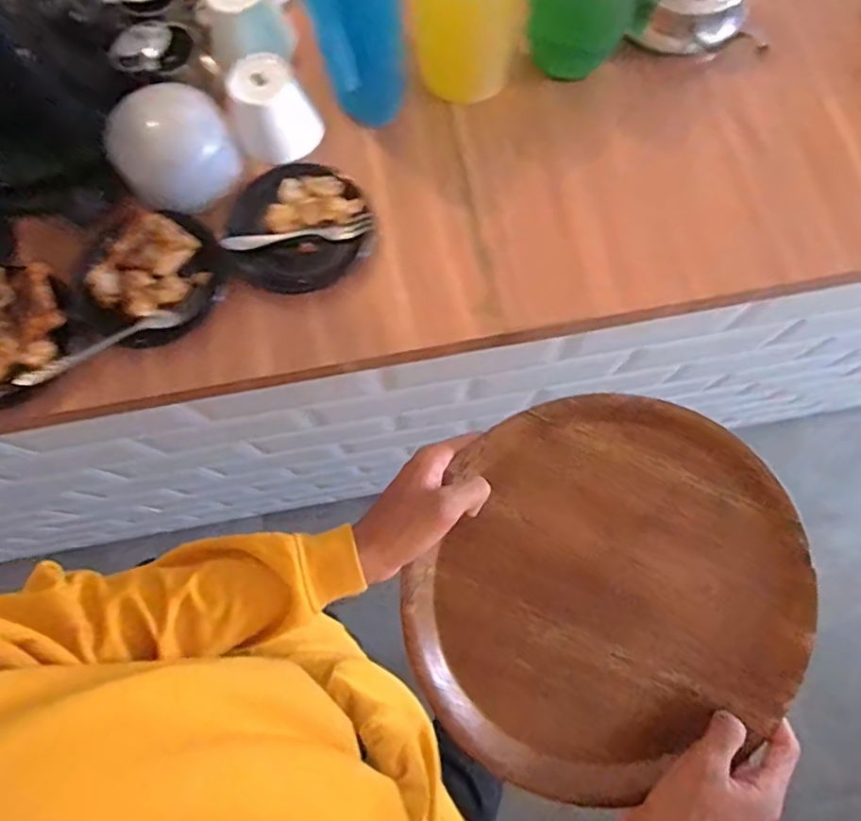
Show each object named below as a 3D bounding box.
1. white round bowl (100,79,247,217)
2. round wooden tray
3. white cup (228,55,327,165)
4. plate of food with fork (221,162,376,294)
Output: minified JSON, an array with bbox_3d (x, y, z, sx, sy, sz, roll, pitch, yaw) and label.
[{"bbox_3d":[-0.252,-0.257,0.567,0.110,0.053,0.109,0,75,2],"label":"white round bowl"},{"bbox_3d":[0.131,0.142,0.432,0.271,0.026,0.291,0,91,4],"label":"round wooden tray"},{"bbox_3d":[-0.158,-0.302,0.582,0.093,0.064,0.076,-21,76,-4],"label":"white cup"},{"bbox_3d":[-0.134,-0.182,0.571,0.137,0.023,0.137,0,75,2],"label":"plate of food with fork"}]

